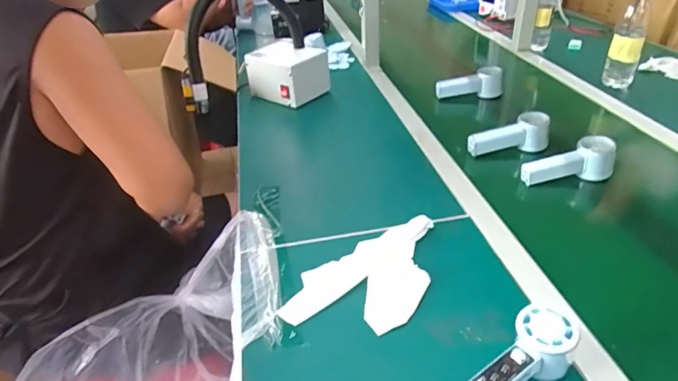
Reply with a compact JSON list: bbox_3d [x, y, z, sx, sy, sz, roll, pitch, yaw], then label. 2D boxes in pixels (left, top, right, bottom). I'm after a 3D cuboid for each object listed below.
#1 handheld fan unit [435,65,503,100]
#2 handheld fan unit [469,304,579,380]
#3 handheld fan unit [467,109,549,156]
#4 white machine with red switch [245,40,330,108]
[{"bbox_3d":[0.305,-0.253,1.104,0.148,0.065,0.046,4,35,9],"label":"handheld fan unit"},{"bbox_3d":[0.173,0.182,0.471,0.155,0.056,0.056,-33,43,-16],"label":"handheld fan unit"},{"bbox_3d":[0.315,-0.106,0.882,0.151,0.064,0.047,-5,35,-4],"label":"handheld fan unit"},{"bbox_3d":[-0.126,-0.296,1.169,0.172,0.104,0.154,24,43,33],"label":"white machine with red switch"}]

